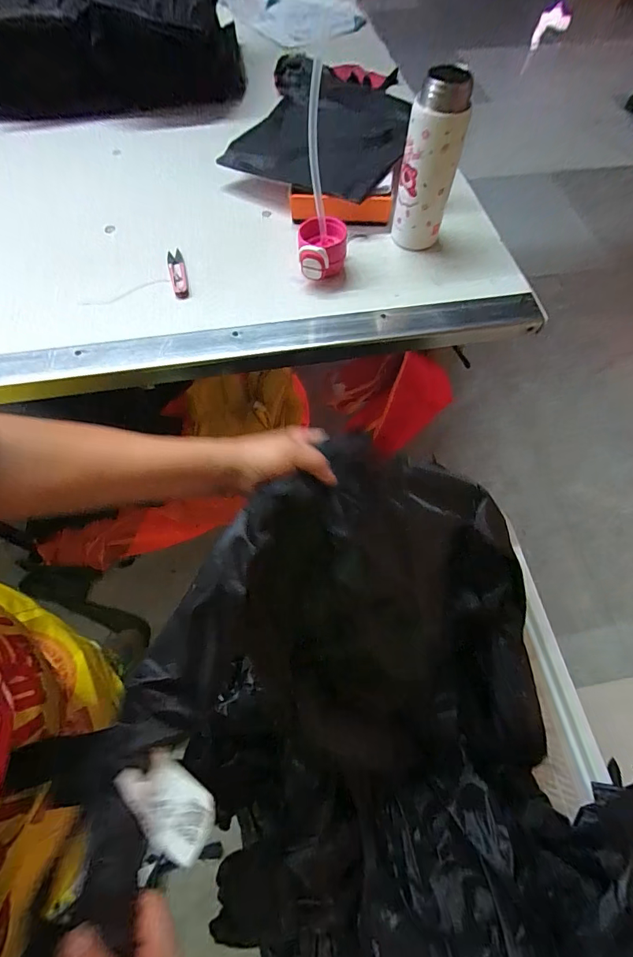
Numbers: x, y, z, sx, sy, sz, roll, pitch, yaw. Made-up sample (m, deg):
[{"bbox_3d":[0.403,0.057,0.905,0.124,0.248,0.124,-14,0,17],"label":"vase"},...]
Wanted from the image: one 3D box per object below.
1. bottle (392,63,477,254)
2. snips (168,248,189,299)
[{"bbox_3d":[0.147,-0.406,0.523,0.070,0.179,0.062,7,64,1],"label":"bottle"},{"bbox_3d":[-0.199,-0.296,0.568,0.024,0.011,0.105,-14,65,-8],"label":"snips"}]

